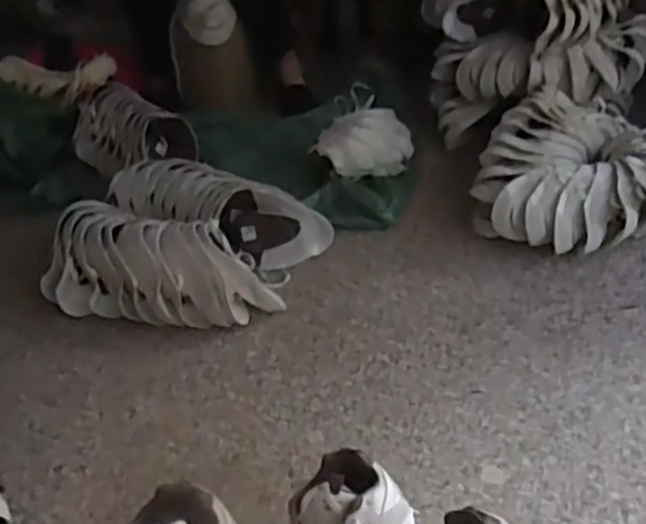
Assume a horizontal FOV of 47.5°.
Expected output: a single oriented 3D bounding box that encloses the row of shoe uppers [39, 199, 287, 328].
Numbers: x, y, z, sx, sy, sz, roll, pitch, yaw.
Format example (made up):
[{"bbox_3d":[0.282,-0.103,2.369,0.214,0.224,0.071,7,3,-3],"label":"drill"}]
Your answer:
[{"bbox_3d":[-0.290,0.000,1.305,0.434,0.110,0.217,12,40,21],"label":"row of shoe uppers"}]

